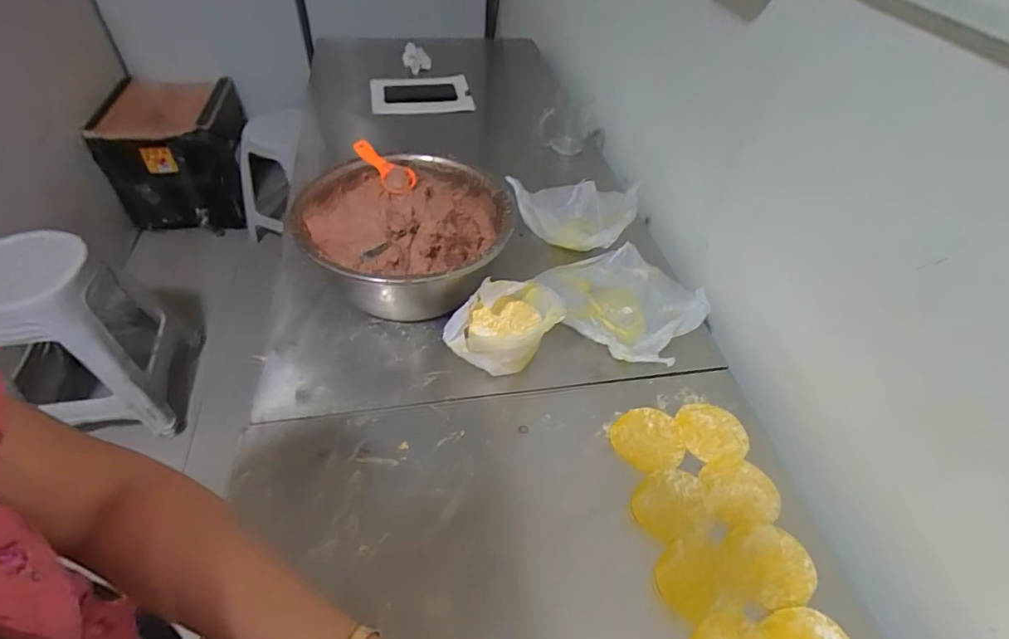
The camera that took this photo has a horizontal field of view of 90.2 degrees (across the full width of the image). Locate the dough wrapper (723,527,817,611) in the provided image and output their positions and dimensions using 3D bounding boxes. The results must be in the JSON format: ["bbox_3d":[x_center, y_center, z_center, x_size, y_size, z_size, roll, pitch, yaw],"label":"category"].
[{"bbox_3d":[0.266,0.243,0.500,0.079,0.004,0.075,-3,47,-7],"label":"dough wrapper"}]

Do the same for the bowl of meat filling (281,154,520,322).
[{"bbox_3d":[-0.130,-0.112,0.704,0.271,0.157,0.261,2,47,-2],"label":"bowl of meat filling"}]

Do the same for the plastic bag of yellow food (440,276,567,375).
[{"bbox_3d":[-0.003,0.007,0.638,0.141,0.096,0.095,1,47,-3],"label":"plastic bag of yellow food"}]

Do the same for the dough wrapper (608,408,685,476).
[{"bbox_3d":[0.172,0.140,0.590,0.083,0.005,0.078,2,47,-2],"label":"dough wrapper"}]

